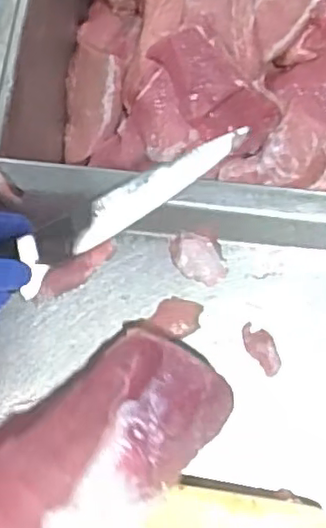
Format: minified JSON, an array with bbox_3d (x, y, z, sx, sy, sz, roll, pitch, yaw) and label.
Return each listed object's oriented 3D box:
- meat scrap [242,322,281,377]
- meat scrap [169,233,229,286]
[{"bbox_3d":[0.087,0.074,0.562,0.022,0.013,0.048,-33,79,-8],"label":"meat scrap"},{"bbox_3d":[0.032,-0.005,0.577,0.055,0.012,0.037,28,78,6],"label":"meat scrap"}]

